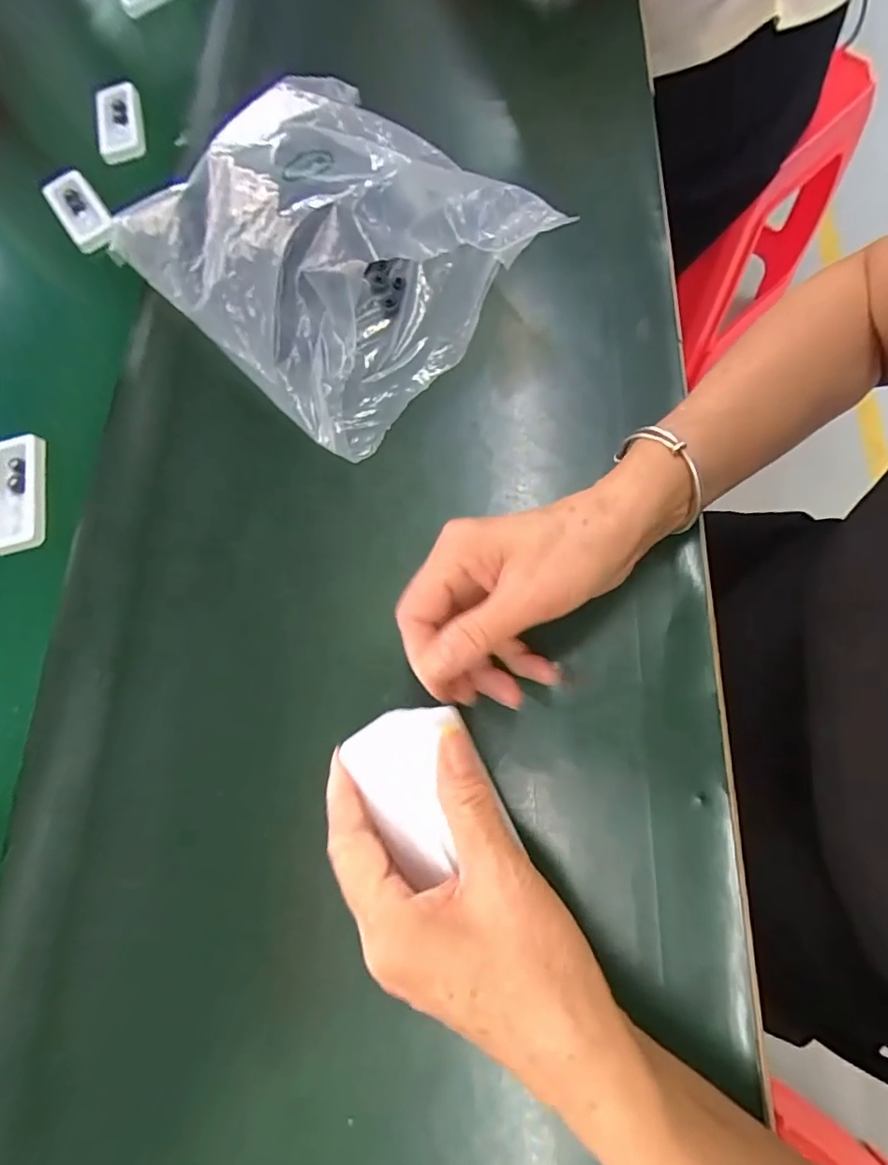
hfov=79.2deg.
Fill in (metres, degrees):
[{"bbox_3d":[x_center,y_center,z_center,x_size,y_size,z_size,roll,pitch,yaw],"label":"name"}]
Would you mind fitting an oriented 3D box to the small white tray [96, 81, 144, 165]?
[{"bbox_3d":[-0.294,-0.418,0.486,0.043,0.015,0.088,-15,72,1],"label":"small white tray"}]

